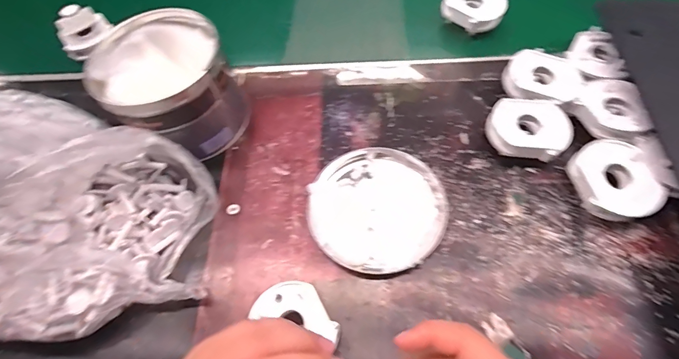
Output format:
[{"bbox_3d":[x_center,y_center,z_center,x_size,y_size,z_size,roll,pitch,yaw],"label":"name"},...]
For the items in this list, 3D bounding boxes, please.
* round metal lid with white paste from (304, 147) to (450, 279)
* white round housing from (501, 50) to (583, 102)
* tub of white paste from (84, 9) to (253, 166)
[{"bbox_3d":[0.036,0.026,0.365,0.126,0.017,0.128,-2,61,4],"label":"round metal lid with white paste"},{"bbox_3d":[0.214,-0.107,0.392,0.073,0.021,0.054,11,63,11],"label":"white round housing"},{"bbox_3d":[-0.174,-0.098,0.400,0.126,0.097,0.134,-2,61,4],"label":"tub of white paste"}]

